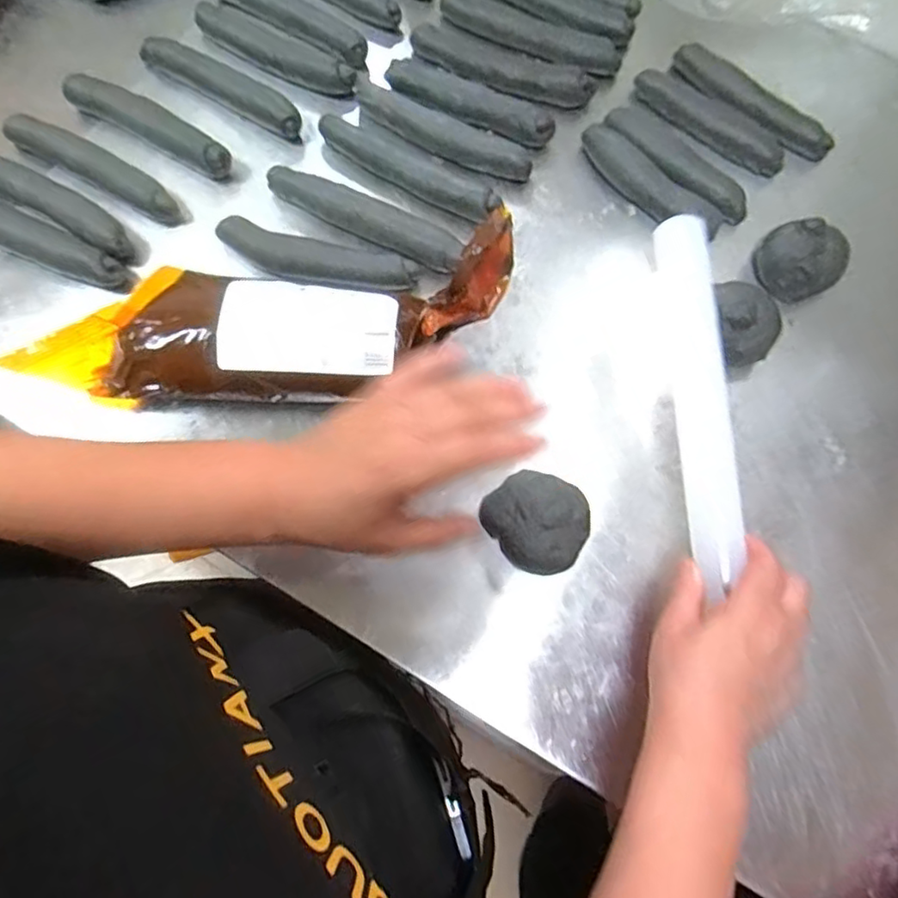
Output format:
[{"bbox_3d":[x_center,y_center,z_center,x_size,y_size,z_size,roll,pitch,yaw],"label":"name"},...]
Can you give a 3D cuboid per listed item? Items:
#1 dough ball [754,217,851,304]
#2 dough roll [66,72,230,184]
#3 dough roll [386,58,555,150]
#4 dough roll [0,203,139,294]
[{"bbox_3d":[0.276,-0.149,0.480,0.057,0.041,0.060,0,72,-2],"label":"dough ball"},{"bbox_3d":[-0.249,-0.271,0.507,0.155,0.026,0.026,28,74,7],"label":"dough roll"},{"bbox_3d":[0.018,-0.297,0.529,0.149,0.019,0.039,24,73,6],"label":"dough roll"},{"bbox_3d":[-0.311,-0.158,0.471,0.146,0.024,0.029,23,73,6],"label":"dough roll"}]

